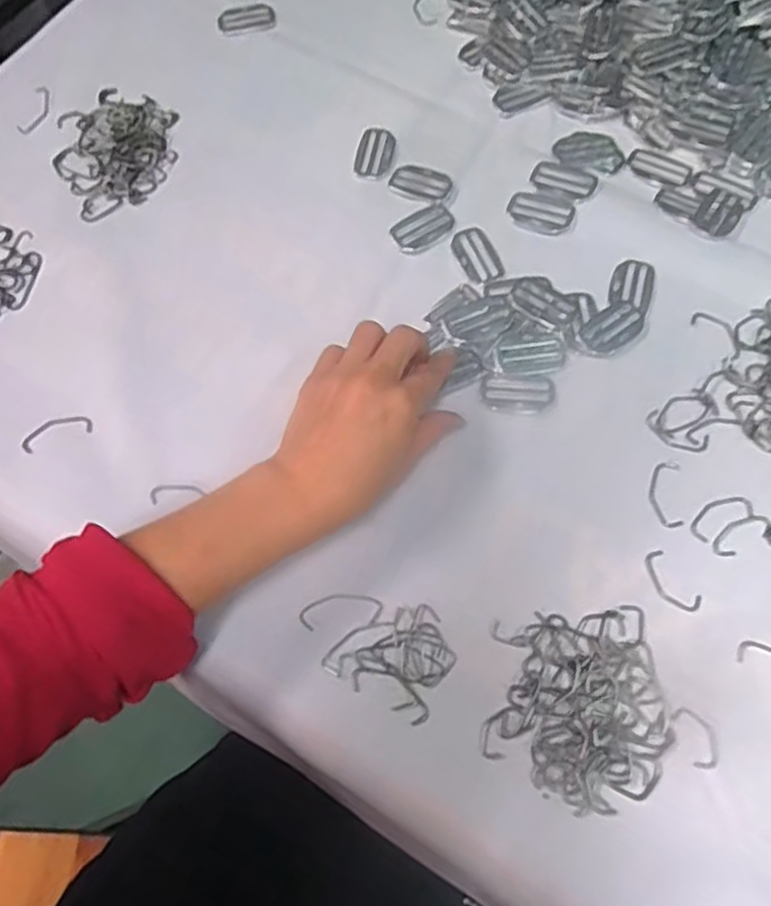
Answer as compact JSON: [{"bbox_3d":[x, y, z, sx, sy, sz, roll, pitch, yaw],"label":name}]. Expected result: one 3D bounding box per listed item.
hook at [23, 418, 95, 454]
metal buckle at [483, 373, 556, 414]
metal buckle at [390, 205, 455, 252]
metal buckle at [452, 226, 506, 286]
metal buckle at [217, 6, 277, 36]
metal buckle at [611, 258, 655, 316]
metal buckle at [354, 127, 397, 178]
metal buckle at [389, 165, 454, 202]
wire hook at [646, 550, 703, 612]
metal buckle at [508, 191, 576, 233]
[{"bbox_3d":[-0.208,-0.014,0.436,0.042,0.004,0.017,-21,69,-6],"label":"hook"},{"bbox_3d":[0.084,-0.037,0.435,0.045,0.004,0.025,5,69,5],"label":"metal buckle"},{"bbox_3d":[0.027,-0.158,0.483,0.045,0.004,0.026,-29,70,-9],"label":"metal buckle"},{"bbox_3d":[0.064,-0.136,0.475,0.026,0.004,0.046,-24,69,-7],"label":"metal buckle"},{"bbox_3d":[-0.114,-0.356,0.568,0.047,0.004,0.024,-9,68,-1],"label":"metal buckle"},{"bbox_3d":[0.165,-0.112,0.462,0.027,0.004,0.039,15,70,8],"label":"metal buckle"},{"bbox_3d":[-0.007,-0.223,0.512,0.025,0.004,0.045,13,70,8],"label":"metal buckle"},{"bbox_3d":[0.027,-0.196,0.499,0.045,0.005,0.026,24,72,12],"label":"metal buckle"},{"bbox_3d":[0.161,0.074,0.390,0.017,0.004,0.038,-33,71,-10],"label":"wire hook"},{"bbox_3d":[0.108,-0.168,0.483,0.044,0.004,0.029,22,71,11],"label":"metal buckle"}]

